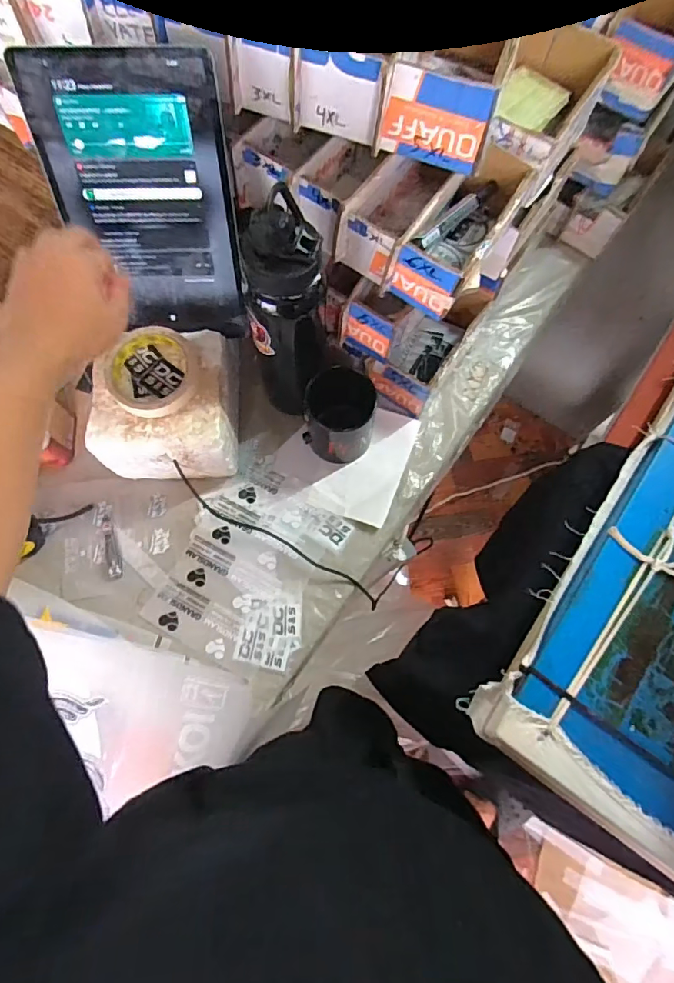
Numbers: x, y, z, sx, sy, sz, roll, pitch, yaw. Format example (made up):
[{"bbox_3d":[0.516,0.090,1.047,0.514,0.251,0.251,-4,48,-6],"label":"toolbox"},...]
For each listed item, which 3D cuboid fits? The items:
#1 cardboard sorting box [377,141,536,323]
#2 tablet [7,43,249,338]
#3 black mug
[{"bbox_3d":[0.116,-0.258,0.500,0.089,0.075,0.162,26,73,6],"label":"cardboard sorting box"},{"bbox_3d":[-0.174,-0.262,0.482,0.157,0.237,0.015,-1,46,-1],"label":"tablet"},{"bbox_3d":[0.003,-0.086,0.595,0.077,0.099,0.074,1,71,-3],"label":"black mug"}]

